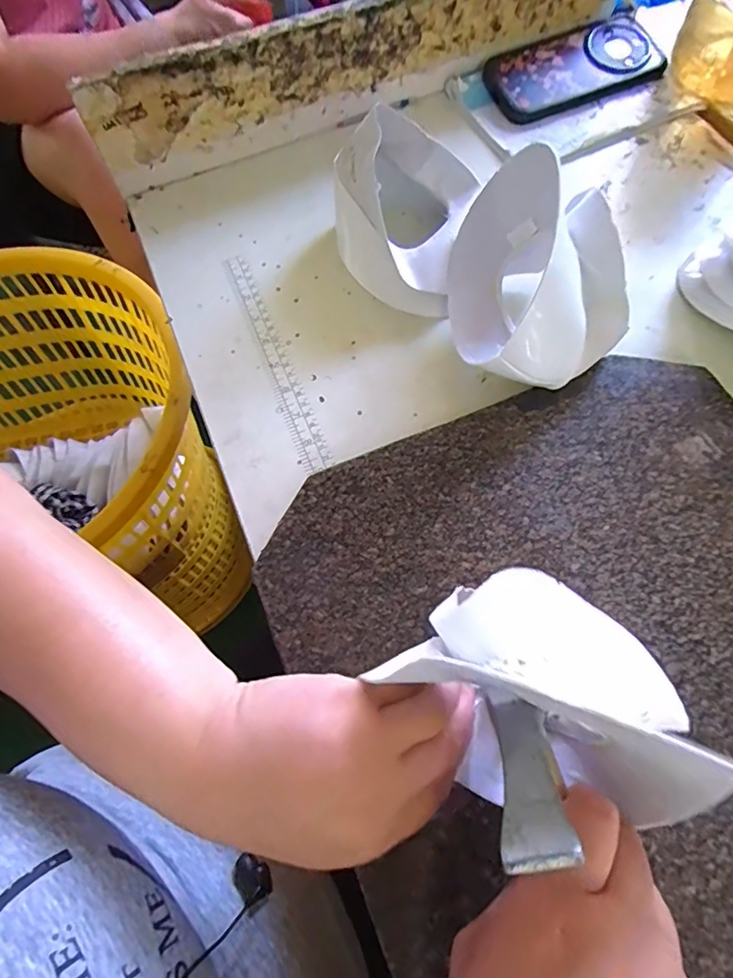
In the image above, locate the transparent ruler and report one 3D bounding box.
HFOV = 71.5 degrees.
[{"bbox_3d":[-0.074,-0.108,0.404,0.020,0.004,0.219,-21,68,-6],"label":"transparent ruler"}]

